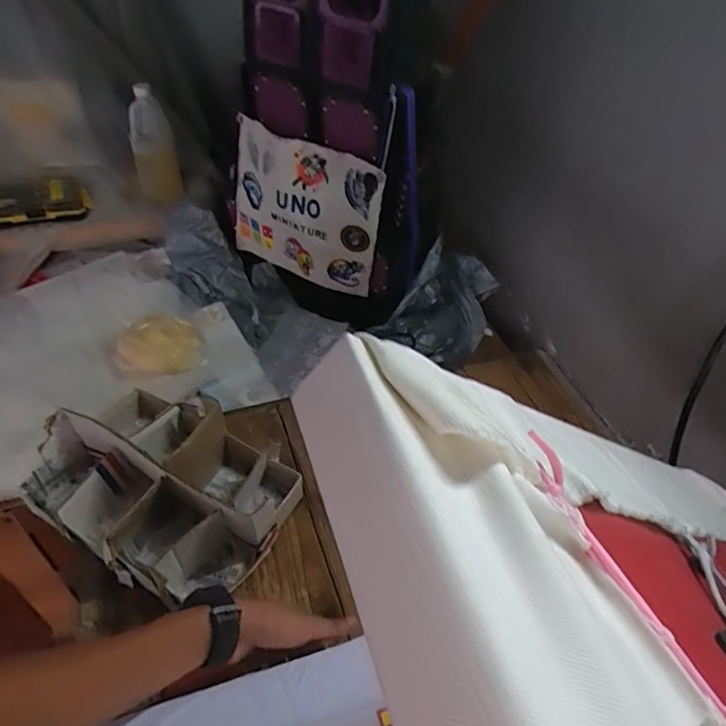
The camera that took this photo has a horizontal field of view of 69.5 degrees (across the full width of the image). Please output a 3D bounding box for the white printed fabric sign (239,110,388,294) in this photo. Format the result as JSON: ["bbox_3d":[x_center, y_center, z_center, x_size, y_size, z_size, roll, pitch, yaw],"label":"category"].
[{"bbox_3d":[-0.105,-0.263,0.909,0.285,0.259,0.032,25,48,15],"label":"white printed fabric sign"}]

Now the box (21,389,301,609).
[{"bbox_3d":[-0.255,0.151,0.672,0.309,0.112,0.221,27,49,17],"label":"box"}]

